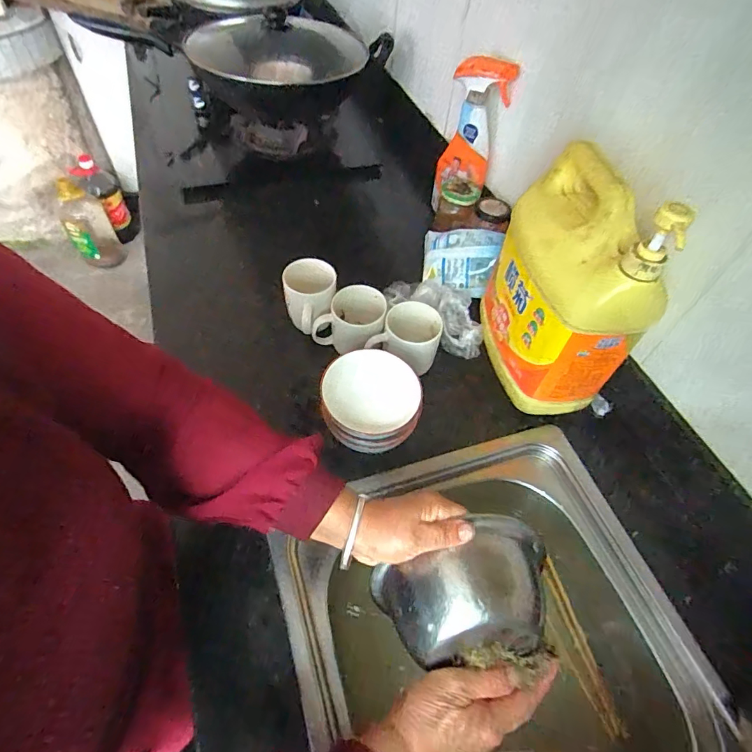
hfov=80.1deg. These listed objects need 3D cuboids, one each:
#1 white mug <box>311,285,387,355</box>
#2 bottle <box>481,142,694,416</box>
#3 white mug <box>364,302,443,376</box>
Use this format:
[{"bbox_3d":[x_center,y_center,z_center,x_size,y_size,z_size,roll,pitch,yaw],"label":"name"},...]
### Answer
[{"bbox_3d":[-0.038,-0.075,0.650,0.096,0.084,0.074,8,54,1],"label":"white mug"},{"bbox_3d":[0.220,-0.113,0.545,0.093,0.256,0.216,-5,54,-9],"label":"bottle"},{"bbox_3d":[0.041,-0.050,0.641,0.095,0.086,0.078,14,54,5],"label":"white mug"}]

